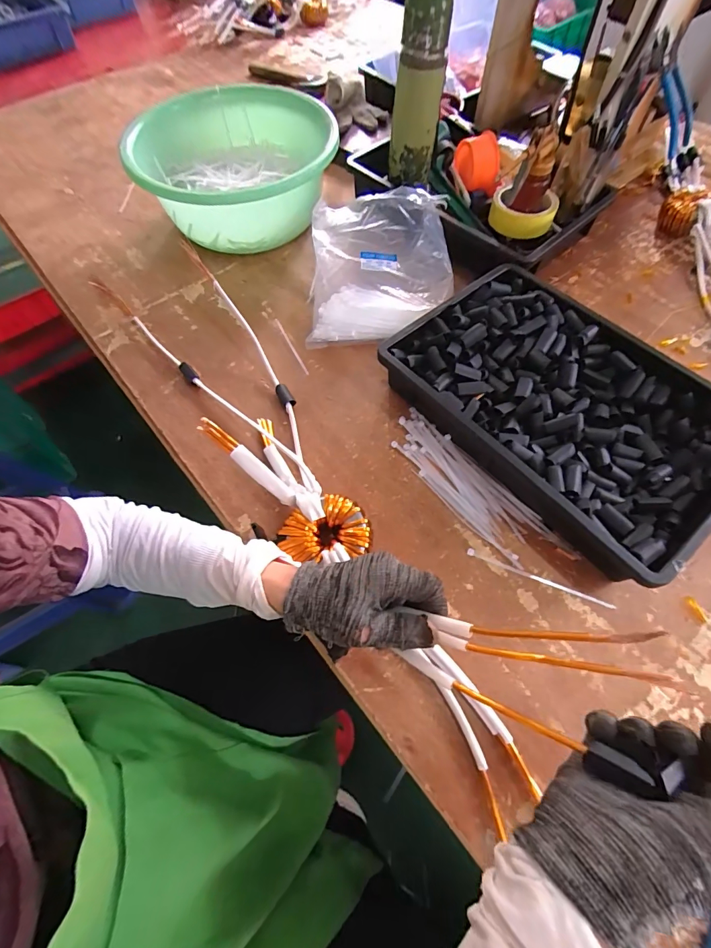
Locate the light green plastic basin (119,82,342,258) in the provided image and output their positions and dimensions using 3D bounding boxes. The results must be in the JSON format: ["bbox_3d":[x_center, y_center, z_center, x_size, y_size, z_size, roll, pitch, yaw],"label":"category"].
[{"bbox_3d":[-0.183,-0.480,0.642,0.307,0.106,0.312,-19,63,-8],"label":"light green plastic basin"}]

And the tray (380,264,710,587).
[{"bbox_3d":[0.234,-0.080,0.469,0.243,0.068,0.365,-37,67,-16],"label":"tray"}]

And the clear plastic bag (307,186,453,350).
[{"bbox_3d":[0.036,-0.300,0.585,0.202,0.085,0.225,0,62,2],"label":"clear plastic bag"}]

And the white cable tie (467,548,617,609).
[{"bbox_3d":[0.186,0.105,0.407,0.147,0.004,0.006,19,64,12],"label":"white cable tie"}]

